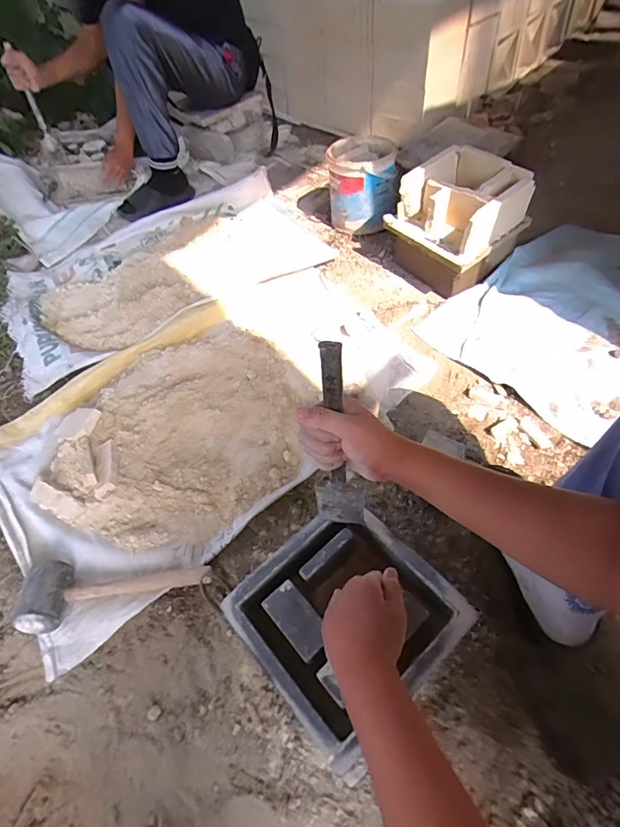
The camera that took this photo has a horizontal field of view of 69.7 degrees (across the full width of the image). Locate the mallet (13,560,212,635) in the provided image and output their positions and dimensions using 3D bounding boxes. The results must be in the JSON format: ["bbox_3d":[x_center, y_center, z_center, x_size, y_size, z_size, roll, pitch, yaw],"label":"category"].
[{"bbox_3d":[-0.302,0.285,0.692,0.274,0.075,0.104,-1,56,4],"label":"mallet"}]

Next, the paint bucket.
[{"bbox_3d":[0.139,-0.618,1.217,0.181,0.182,0.167,3,57,7],"label":"paint bucket"}]

